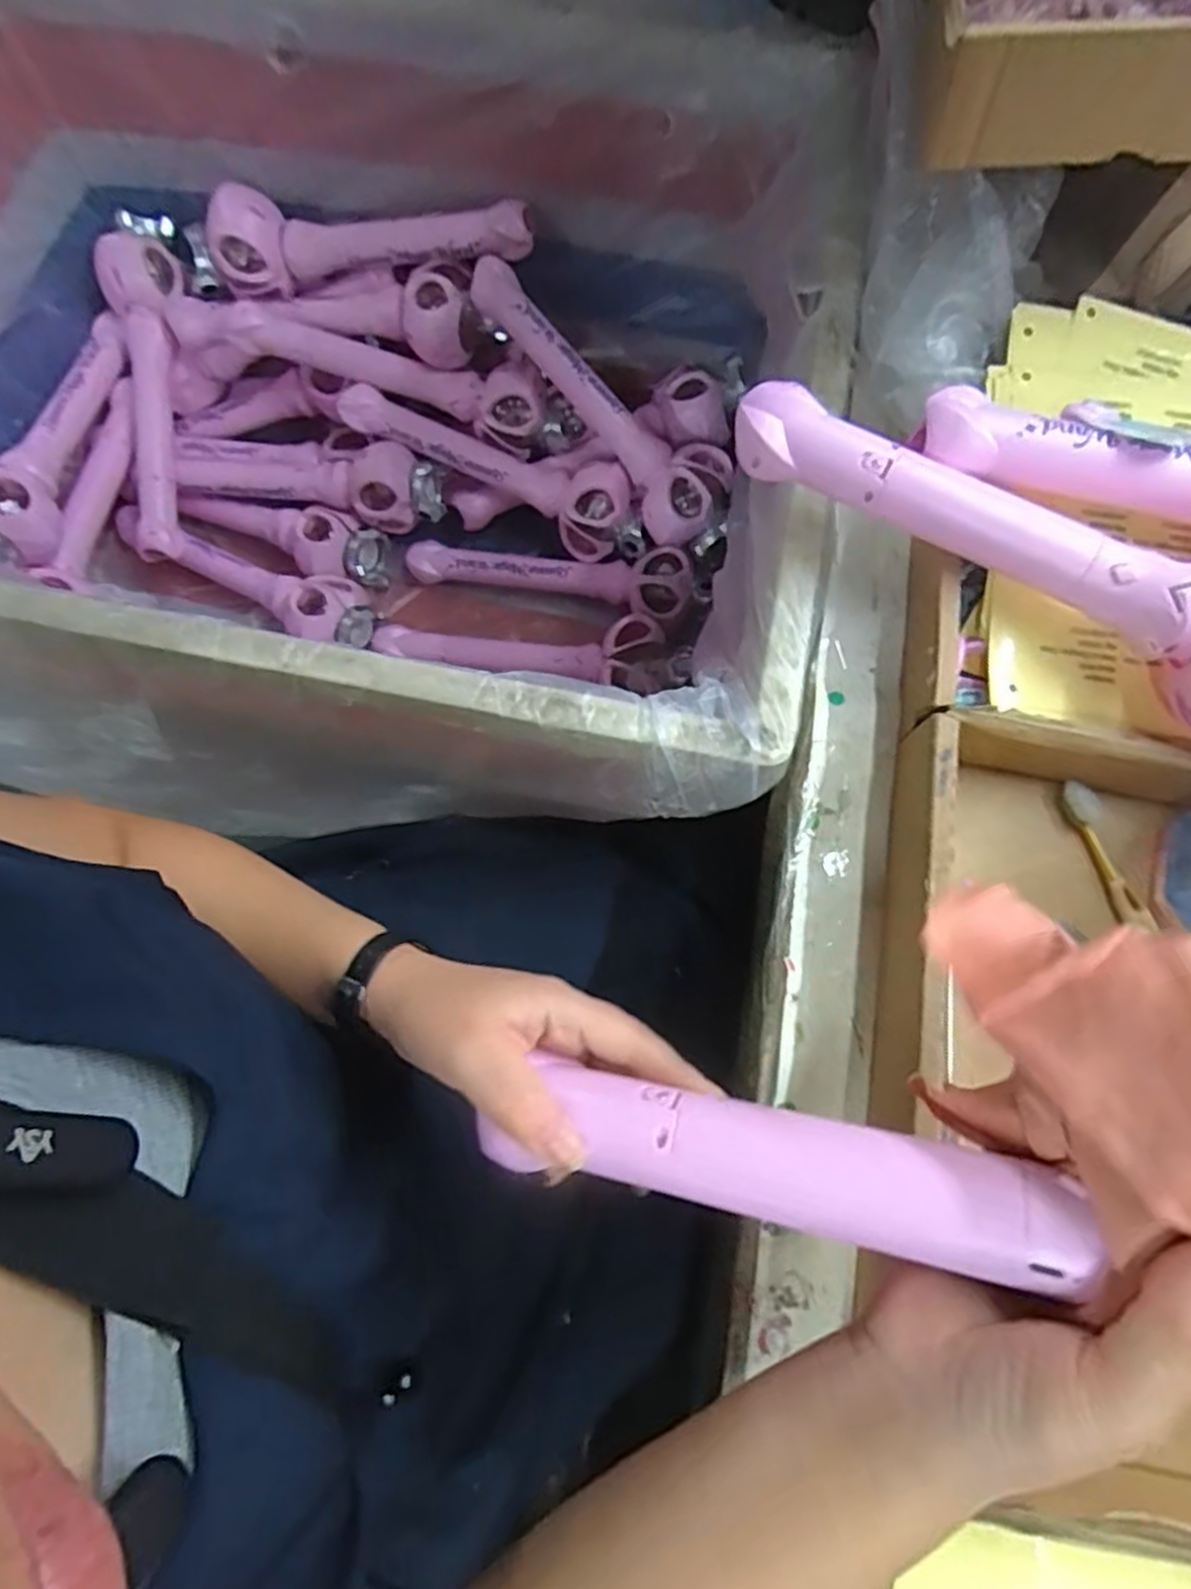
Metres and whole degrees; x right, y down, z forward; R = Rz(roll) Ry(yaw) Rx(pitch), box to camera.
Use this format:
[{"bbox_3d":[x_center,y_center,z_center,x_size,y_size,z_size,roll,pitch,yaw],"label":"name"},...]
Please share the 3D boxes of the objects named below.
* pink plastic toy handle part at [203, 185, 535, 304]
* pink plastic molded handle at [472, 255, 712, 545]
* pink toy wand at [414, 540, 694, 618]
[{"bbox_3d":[-0.229,-0.558,0.749,0.320,0.096,0.053,1,73,-1],"label":"pink plastic toy handle part"},{"bbox_3d":[-0.009,-0.401,0.776,0.332,0.085,0.061,45,76,-15],"label":"pink plastic molded handle"},{"bbox_3d":[-0.055,-0.248,0.844,0.327,0.055,0.062,8,73,1],"label":"pink toy wand"}]

